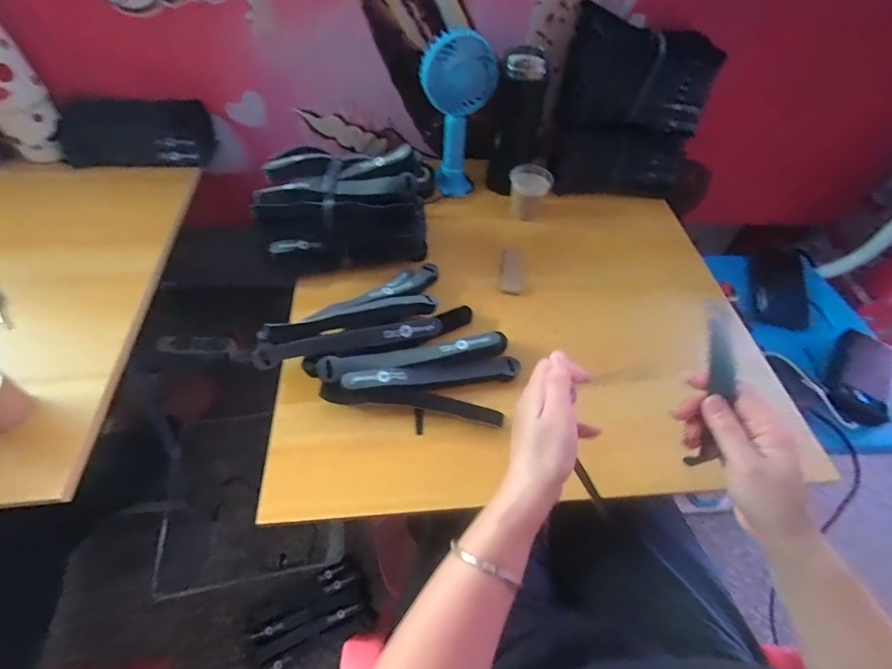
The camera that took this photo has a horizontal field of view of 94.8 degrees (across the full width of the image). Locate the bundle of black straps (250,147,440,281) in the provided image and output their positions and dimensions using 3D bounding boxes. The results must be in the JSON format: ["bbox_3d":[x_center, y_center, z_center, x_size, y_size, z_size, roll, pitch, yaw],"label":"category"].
[{"bbox_3d":[-0.131,-0.161,0.544,0.215,0.122,0.113,2,56,-3],"label":"bundle of black straps"}]

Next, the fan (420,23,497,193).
[{"bbox_3d":[0.015,-0.324,0.618,0.106,0.197,0.089,5,56,0],"label":"fan"}]

